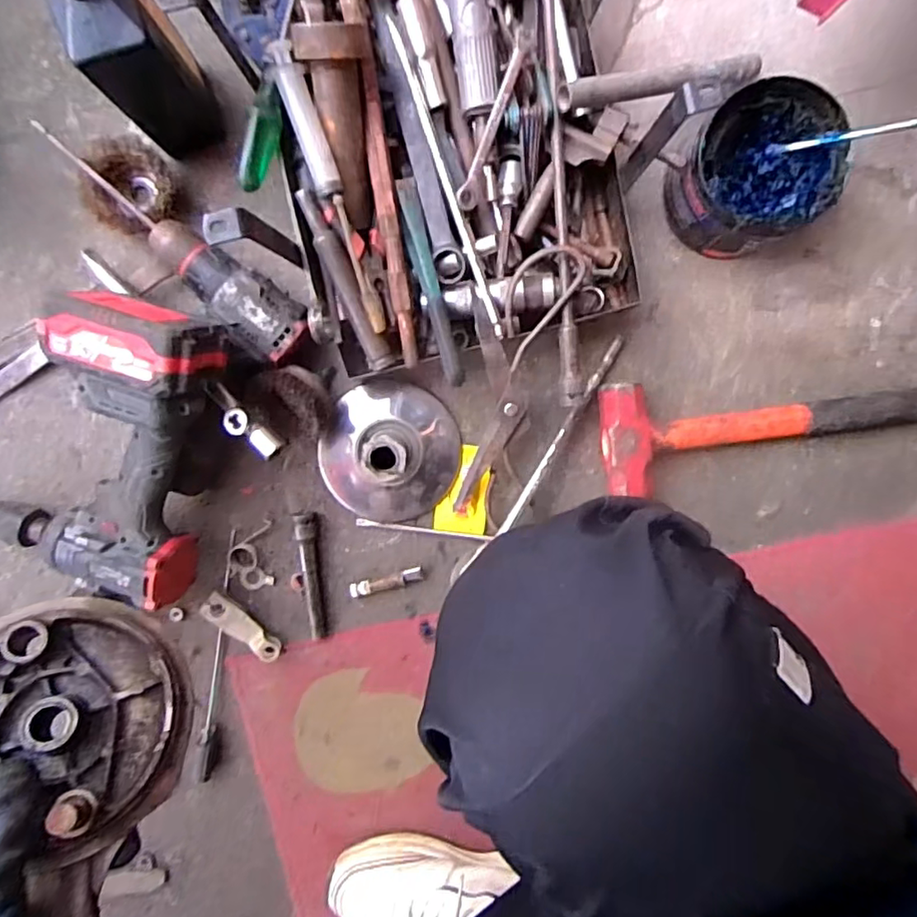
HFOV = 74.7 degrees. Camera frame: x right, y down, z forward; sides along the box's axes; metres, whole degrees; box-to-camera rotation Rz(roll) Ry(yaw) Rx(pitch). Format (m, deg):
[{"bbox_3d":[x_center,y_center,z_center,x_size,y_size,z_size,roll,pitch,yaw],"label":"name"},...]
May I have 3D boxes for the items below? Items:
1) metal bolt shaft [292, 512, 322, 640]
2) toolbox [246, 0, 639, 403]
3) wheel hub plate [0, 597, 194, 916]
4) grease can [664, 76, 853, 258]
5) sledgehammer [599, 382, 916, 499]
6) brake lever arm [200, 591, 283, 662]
[{"bbox_3d":[-0.145,0.114,0.579,0.020,0.017,0.123,-2,96,-7],"label":"metal bolt shaft"},{"bbox_3d":[-0.004,-0.244,0.500,0.306,0.088,0.378,-10,96,-6],"label":"toolbox"},{"bbox_3d":[-0.186,0.127,0.284,0.120,0.028,0.113,11,63,-23],"label":"wheel hub plate"},{"bbox_3d":[0.253,-0.249,0.527,0.122,0.084,0.108,-39,98,-2],"label":"grease can"},{"bbox_3d":[0.300,-0.031,0.574,0.327,0.038,0.102,-6,96,-6],"label":"sledgehammer"},{"bbox_3d":[-0.207,0.163,0.577,0.084,0.023,0.027,39,94,-5],"label":"brake lever arm"}]

